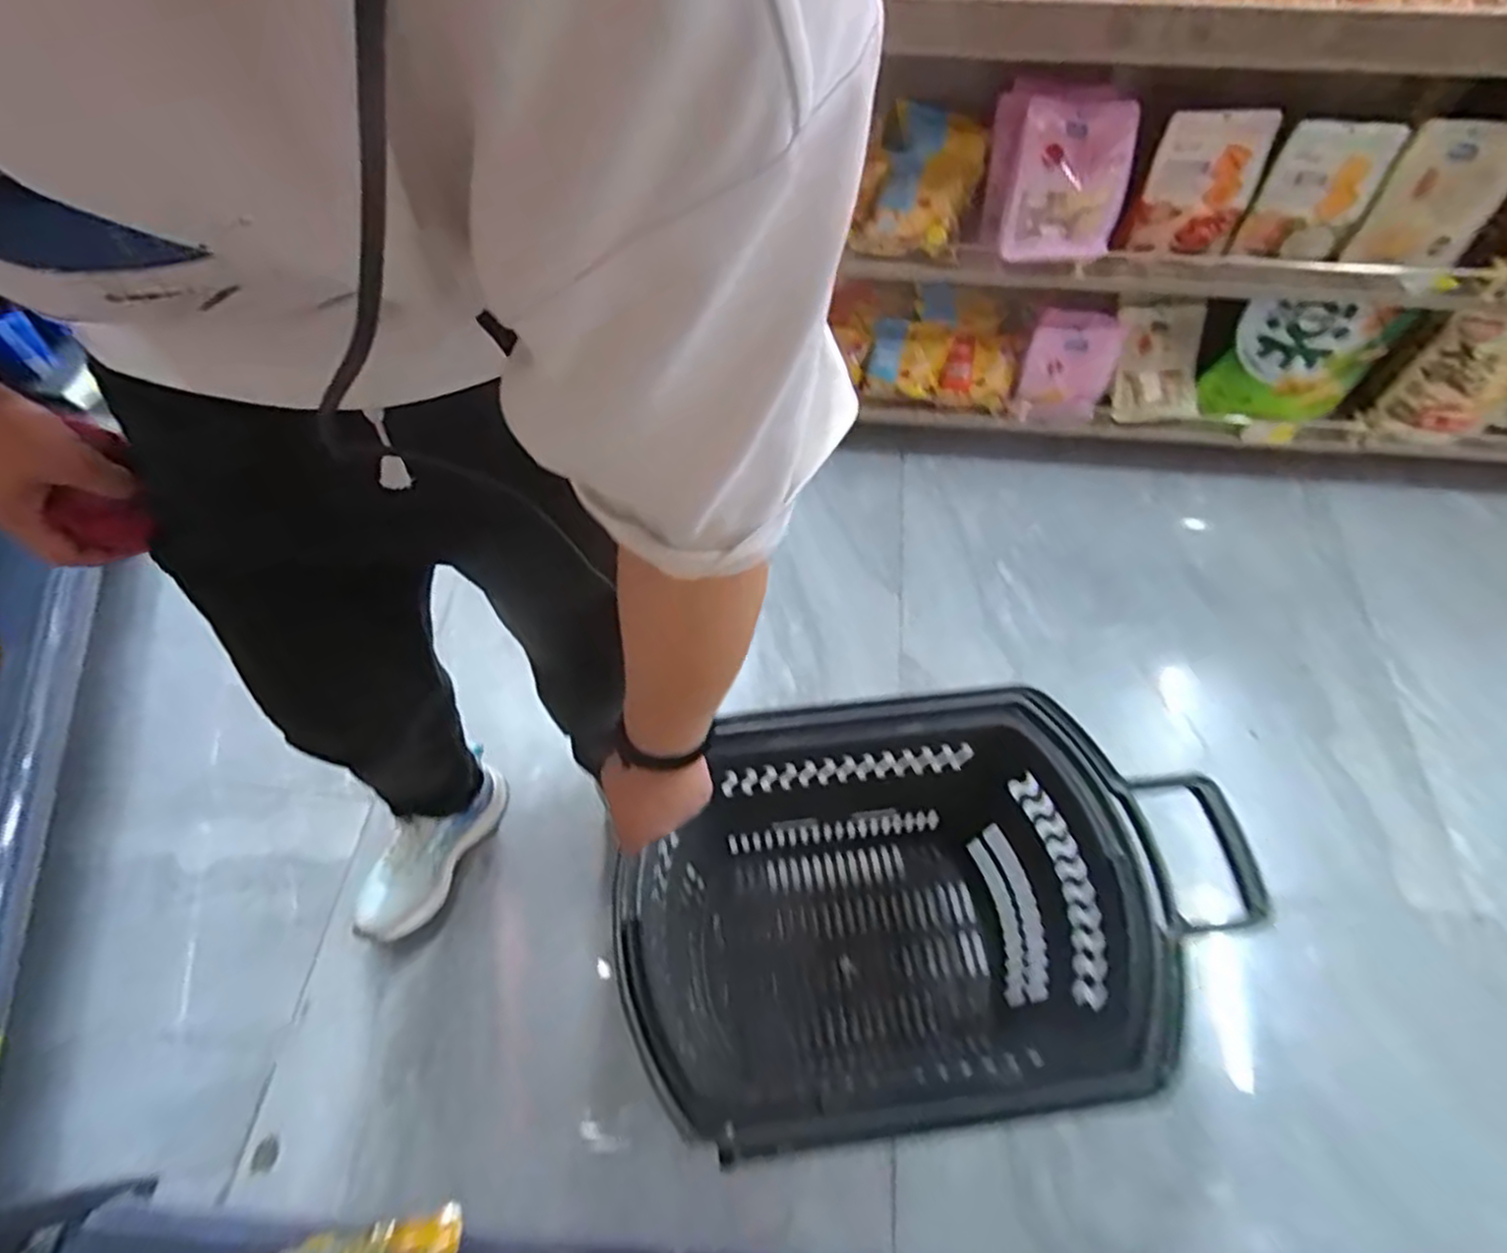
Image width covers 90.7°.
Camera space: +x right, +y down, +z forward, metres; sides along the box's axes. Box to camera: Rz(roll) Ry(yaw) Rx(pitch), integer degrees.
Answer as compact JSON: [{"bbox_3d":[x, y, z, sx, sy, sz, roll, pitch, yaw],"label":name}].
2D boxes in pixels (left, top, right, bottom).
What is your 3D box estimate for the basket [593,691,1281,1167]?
[{"bbox_3d":[0.174,0.326,0.841,0.575,0.366,0.354,-8,62,-4],"label":"basket"}]

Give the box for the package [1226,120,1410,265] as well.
[{"bbox_3d":[0.792,-0.609,1.051,0.158,0.182,0.035,-1,60,1],"label":"package"}]

